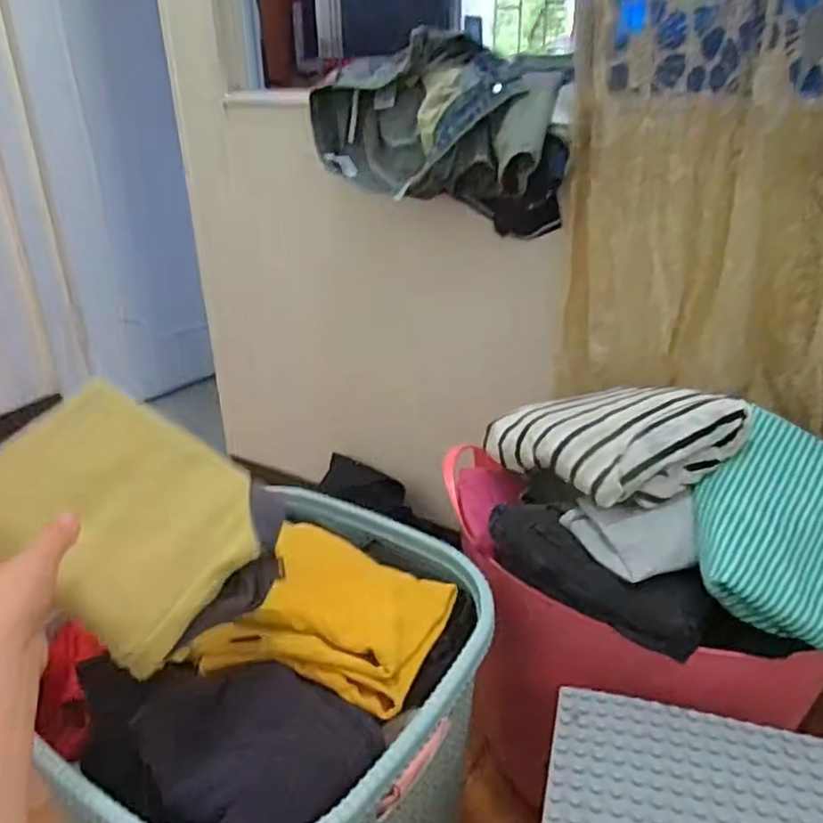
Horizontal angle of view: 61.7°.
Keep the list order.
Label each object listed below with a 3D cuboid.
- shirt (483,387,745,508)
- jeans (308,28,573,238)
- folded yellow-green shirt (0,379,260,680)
[{"bbox_3d":[0.214,0.024,0.764,0.170,0.074,0.243,-42,41,-16],"label":"shirt"},{"bbox_3d":[0.038,-0.367,0.932,0.350,0.211,0.162,19,33,33],"label":"jeans"},{"bbox_3d":[-0.221,0.075,0.521,0.190,0.021,0.160,33,50,-1],"label":"folded yellow-green shirt"}]

